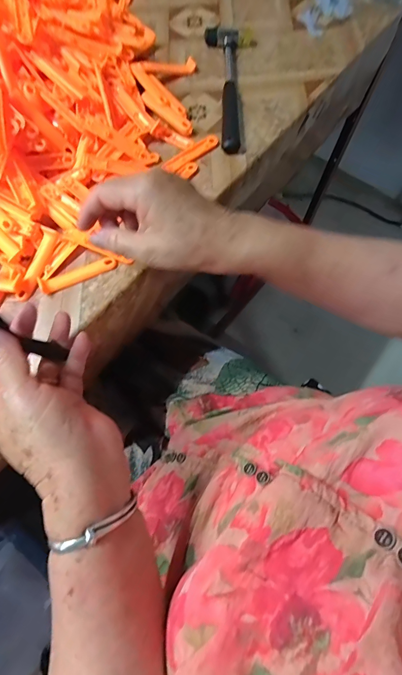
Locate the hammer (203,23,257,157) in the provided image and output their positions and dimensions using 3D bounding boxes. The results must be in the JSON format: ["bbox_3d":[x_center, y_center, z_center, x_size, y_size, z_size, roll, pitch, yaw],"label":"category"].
[{"bbox_3d":[0.039,-0.334,0.461,0.068,0.018,0.236,2,69,0],"label":"hammer"}]

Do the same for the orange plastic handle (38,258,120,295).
[{"bbox_3d":[-0.122,-0.063,0.348,0.075,0.008,0.016,-21,71,-8],"label":"orange plastic handle"}]

